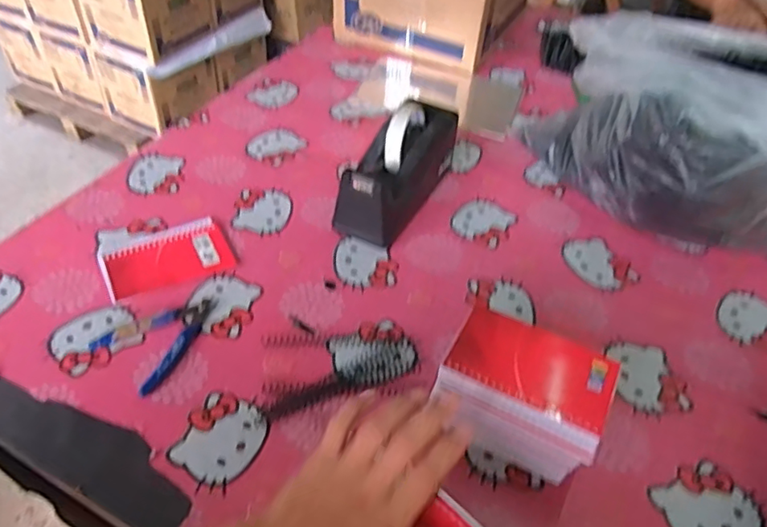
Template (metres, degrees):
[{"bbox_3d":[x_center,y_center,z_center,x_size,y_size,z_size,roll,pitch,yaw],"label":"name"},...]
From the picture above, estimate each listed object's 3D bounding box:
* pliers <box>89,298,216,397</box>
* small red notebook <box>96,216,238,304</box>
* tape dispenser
[{"bbox_3d":[-0.211,0.068,0.562,0.081,0.011,0.114,31,50,25],"label":"pliers"},{"bbox_3d":[-0.239,-0.005,0.633,0.130,0.007,0.082,-21,49,-24],"label":"small red notebook"},{"bbox_3d":[0.019,-0.119,0.699,0.076,0.114,0.204,21,46,17],"label":"tape dispenser"}]

